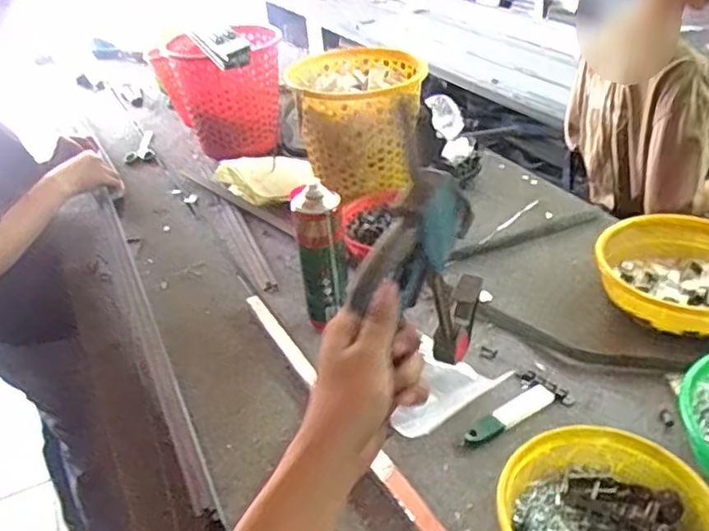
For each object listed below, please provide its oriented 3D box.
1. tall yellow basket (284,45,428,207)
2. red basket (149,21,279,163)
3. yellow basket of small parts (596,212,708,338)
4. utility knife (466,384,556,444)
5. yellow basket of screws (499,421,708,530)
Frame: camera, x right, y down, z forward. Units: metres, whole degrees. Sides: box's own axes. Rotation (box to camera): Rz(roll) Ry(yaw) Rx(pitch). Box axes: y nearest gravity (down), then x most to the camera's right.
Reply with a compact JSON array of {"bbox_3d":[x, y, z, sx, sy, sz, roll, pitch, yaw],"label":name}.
[{"bbox_3d":[0.011,-0.273,1.180,0.232,0.192,0.224,-11,35,-8],"label":"tall yellow basket"},{"bbox_3d":[-0.273,-0.365,1.374,0.234,0.244,0.261,-21,37,-20],"label":"red basket"},{"bbox_3d":[0.460,0.014,0.900,0.218,0.081,0.223,-5,34,4],"label":"yellow basket of small parts"},{"bbox_3d":[0.186,0.176,0.755,0.129,0.017,0.029,-28,38,-27],"label":"utility knife"},{"bbox_3d":[0.232,0.242,0.598,0.181,0.059,0.187,-6,34,2],"label":"yellow basket of screws"}]

